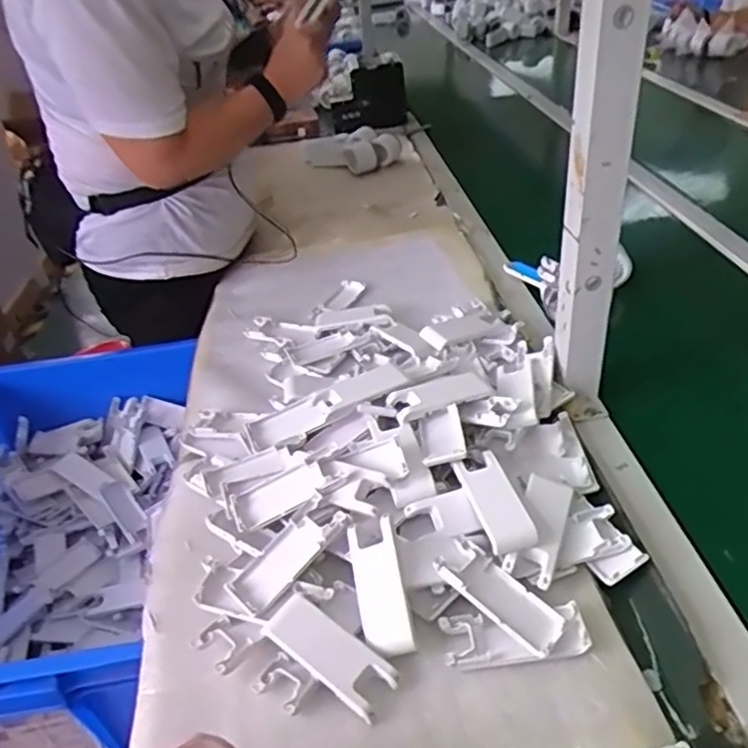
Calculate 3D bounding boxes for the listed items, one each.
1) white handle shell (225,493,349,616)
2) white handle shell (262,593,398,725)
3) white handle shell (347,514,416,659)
[{"bbox_3d":[-0.070,0.148,0.533,0.104,0.013,0.043,-43,46,-14],"label":"white handle shell"},{"bbox_3d":[-0.033,0.204,0.475,0.097,0.027,0.039,20,44,32],"label":"white handle shell"},{"bbox_3d":[0.005,0.167,0.507,0.037,0.027,0.100,-11,64,-7],"label":"white handle shell"}]

